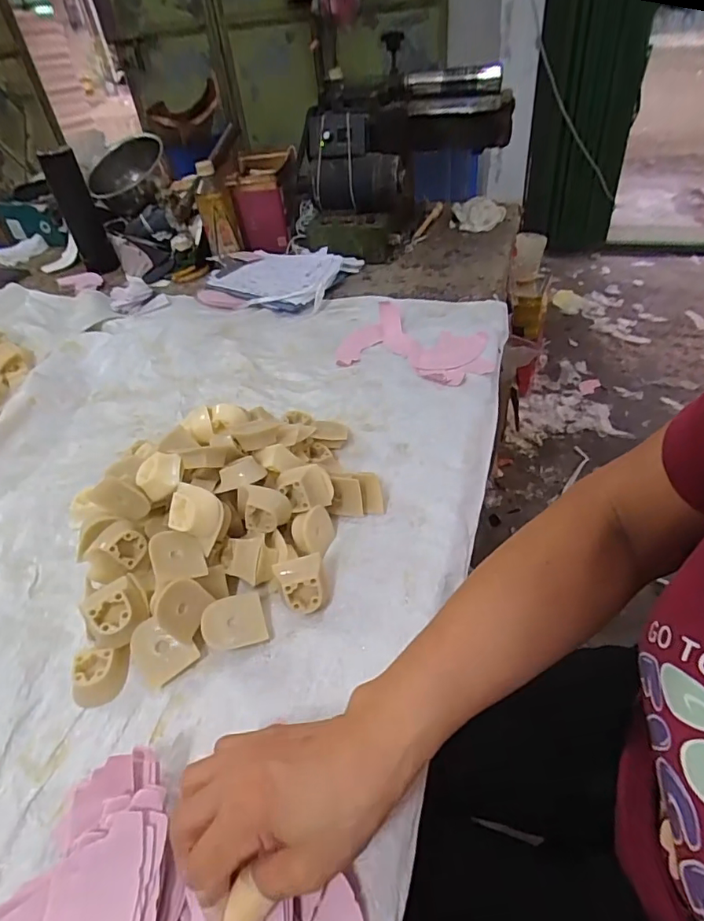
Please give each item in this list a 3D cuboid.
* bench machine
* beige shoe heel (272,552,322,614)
[{"bbox_3d":[0.074,-0.567,0.980,0.405,0.264,0.253,-29,48,-24],"label":"bench machine"},{"bbox_3d":[-0.043,0.108,0.427,0.037,0.041,0.036,-9,43,-5],"label":"beige shoe heel"}]

